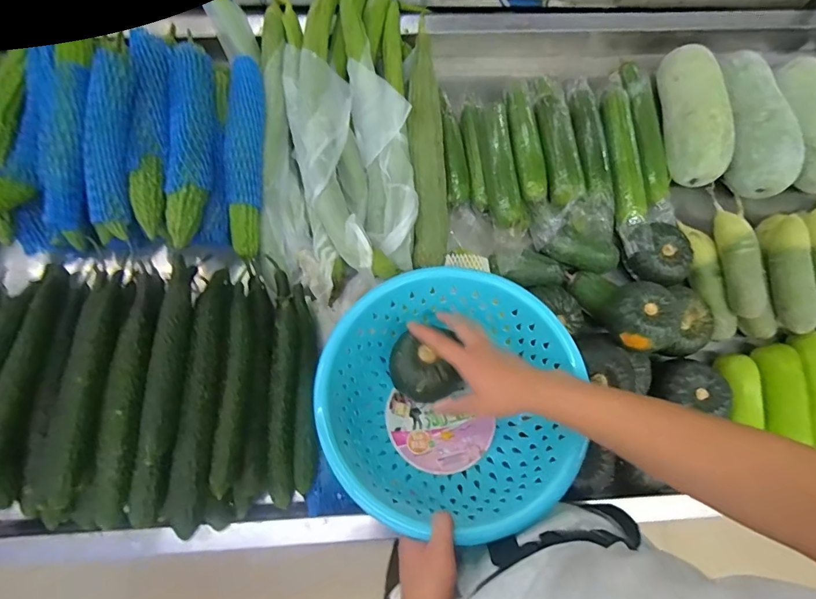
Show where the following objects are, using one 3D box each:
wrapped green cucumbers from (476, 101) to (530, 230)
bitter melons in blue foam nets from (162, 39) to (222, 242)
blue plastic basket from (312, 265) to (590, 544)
[{"bbox_3d":[0.153,-0.220,0.718,0.060,0.052,0.223,-10,73,-6],"label":"wrapped green cucumbers"},{"bbox_3d":[-0.329,-0.237,0.643,0.069,0.064,0.294,-2,73,-3],"label":"bitter melons in blue foam nets"},{"bbox_3d":[0.043,0.118,0.559,0.292,0.118,0.304,1,72,-2],"label":"blue plastic basket"}]

